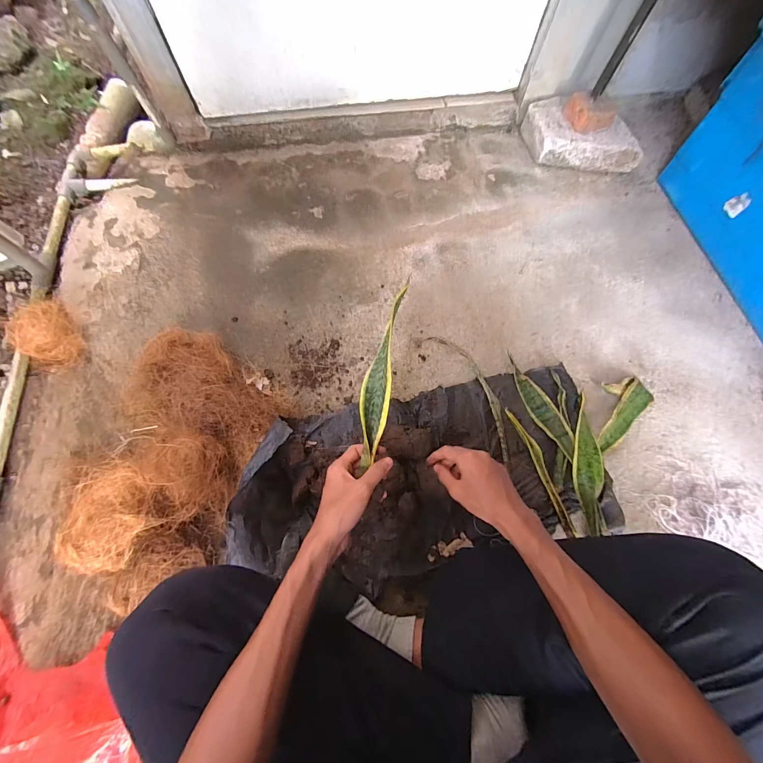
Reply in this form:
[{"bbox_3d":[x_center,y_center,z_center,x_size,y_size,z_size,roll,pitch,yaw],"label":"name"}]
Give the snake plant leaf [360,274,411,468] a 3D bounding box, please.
[{"bbox_3d":[0.000,-0.024,0.463,0.039,0.030,0.272,10,69,3],"label":"snake plant leaf"}]

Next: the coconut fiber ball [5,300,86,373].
[{"bbox_3d":[-0.618,-0.084,0.618,0.100,0.103,0.112,32,72,10],"label":"coconut fiber ball"}]

